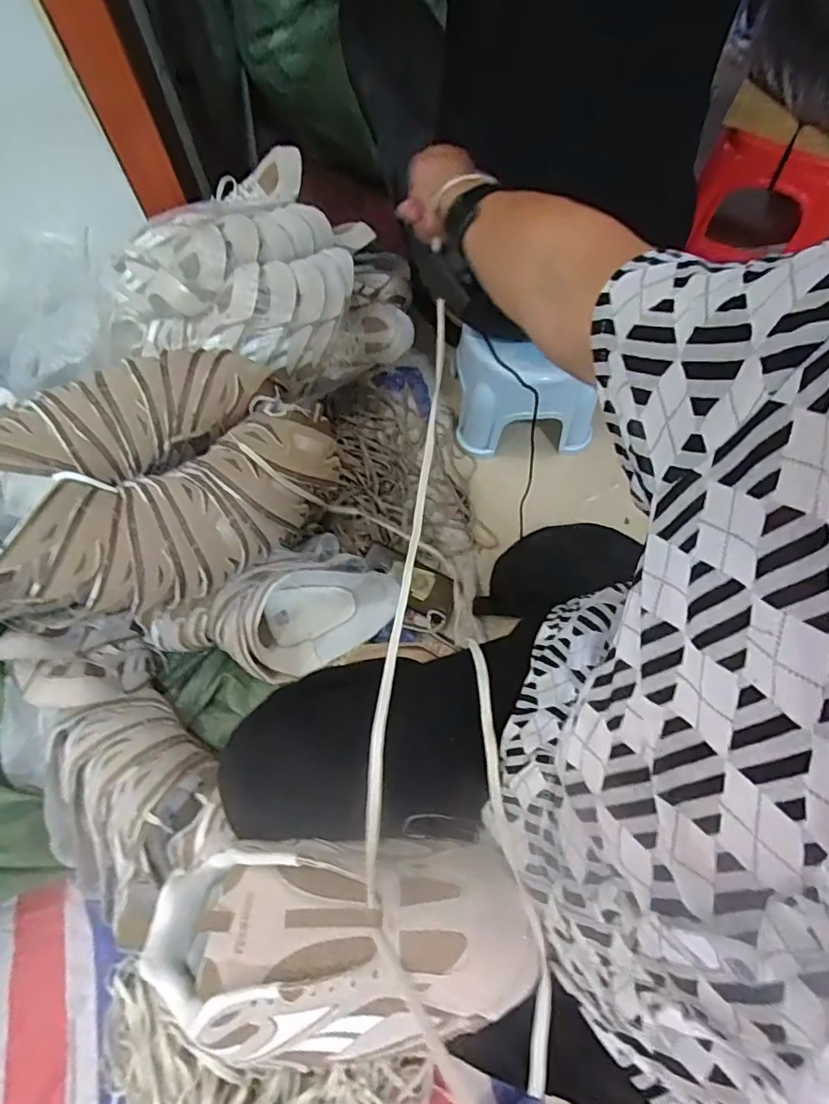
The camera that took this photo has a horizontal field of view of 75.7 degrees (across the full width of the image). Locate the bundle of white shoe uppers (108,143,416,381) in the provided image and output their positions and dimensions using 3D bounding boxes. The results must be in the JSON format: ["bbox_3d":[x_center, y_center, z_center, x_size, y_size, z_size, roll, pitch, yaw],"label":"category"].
[{"bbox_3d":[-0.242,-0.442,0.888,0.466,0.210,0.313,-4,66,0],"label":"bundle of white shoe uppers"}]

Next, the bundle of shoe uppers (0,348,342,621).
[{"bbox_3d":[-0.339,-0.088,0.688,0.465,0.144,0.295,-20,67,-7],"label":"bundle of shoe uppers"}]

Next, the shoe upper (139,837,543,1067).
[{"bbox_3d":[-0.050,0.269,0.366,0.257,0.085,0.118,-2,66,0],"label":"shoe upper"}]

